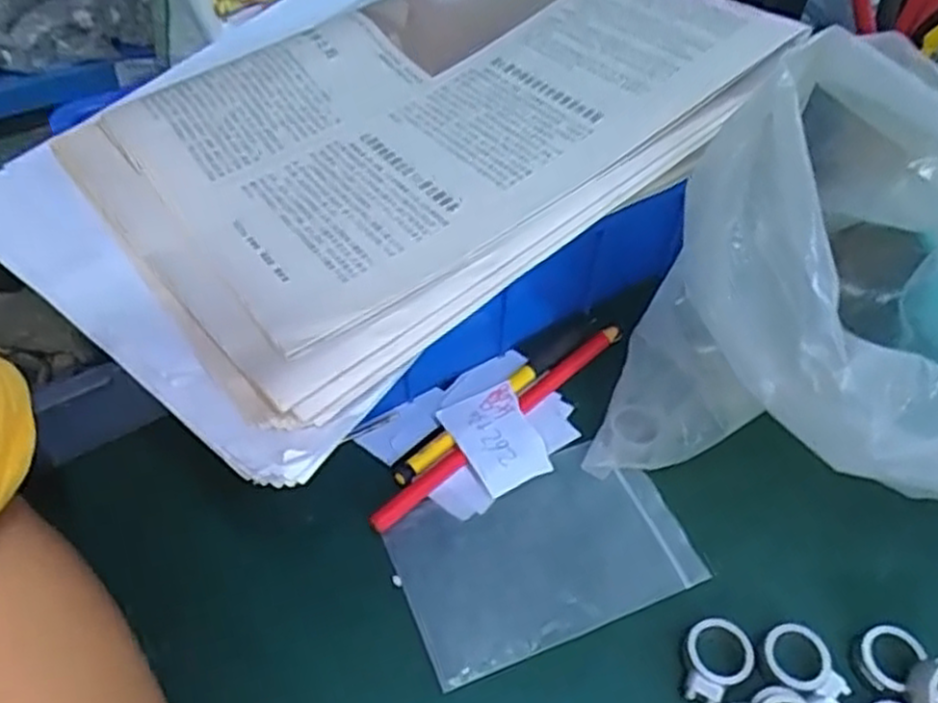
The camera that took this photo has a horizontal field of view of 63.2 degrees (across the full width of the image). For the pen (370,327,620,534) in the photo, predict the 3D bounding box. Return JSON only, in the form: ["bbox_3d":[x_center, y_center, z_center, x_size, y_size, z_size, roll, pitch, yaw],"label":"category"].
[{"bbox_3d":[0.018,0.032,0.368,0.163,0.011,0.009,-36,60,-27],"label":"pen"}]

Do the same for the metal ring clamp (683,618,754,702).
[{"bbox_3d":[0.097,0.123,0.301,0.025,0.010,0.034,24,54,17],"label":"metal ring clamp"}]

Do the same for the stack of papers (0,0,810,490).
[{"bbox_3d":[-0.047,-0.108,0.344,0.318,0.043,0.253,-35,58,-22],"label":"stack of papers"}]

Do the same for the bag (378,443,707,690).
[{"bbox_3d":[0.032,0.087,0.333,0.123,0.006,0.075,-17,54,-16],"label":"bag"}]

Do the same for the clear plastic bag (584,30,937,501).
[{"bbox_3d":[0.146,-0.005,0.298,0.156,0.174,0.160,-10,52,-11],"label":"clear plastic bag"}]

